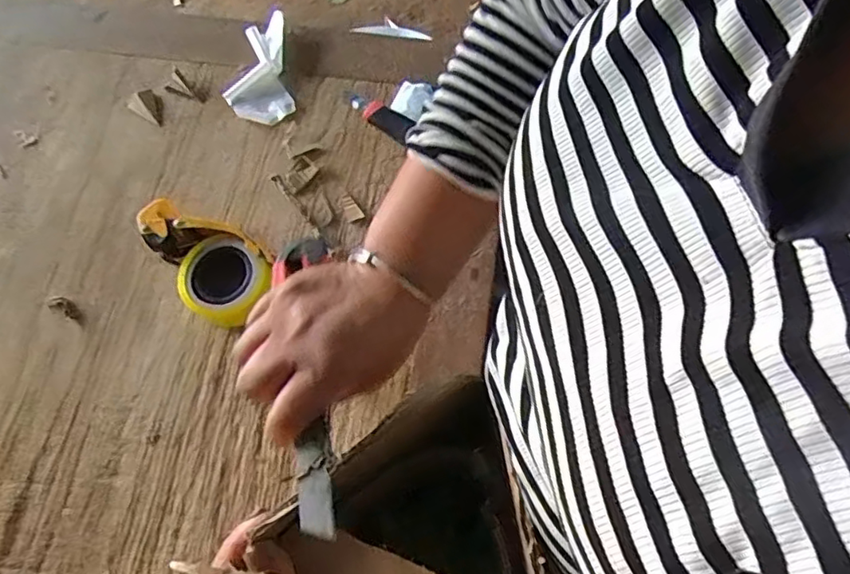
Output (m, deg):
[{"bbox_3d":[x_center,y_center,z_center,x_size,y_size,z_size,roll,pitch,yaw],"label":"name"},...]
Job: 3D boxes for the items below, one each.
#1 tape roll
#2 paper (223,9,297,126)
[{"bbox_3d":[-0.239,-0.006,0.699,0.098,0.058,0.094,0,68,0],"label":"tape roll"},{"bbox_3d":[-0.235,-0.306,0.823,0.090,0.029,0.158,-9,72,-5],"label":"paper"}]

